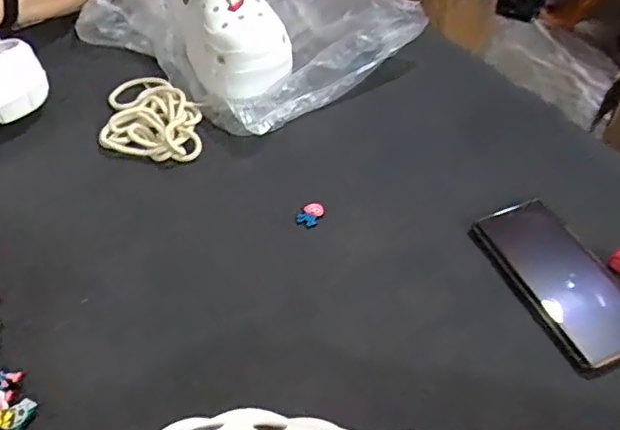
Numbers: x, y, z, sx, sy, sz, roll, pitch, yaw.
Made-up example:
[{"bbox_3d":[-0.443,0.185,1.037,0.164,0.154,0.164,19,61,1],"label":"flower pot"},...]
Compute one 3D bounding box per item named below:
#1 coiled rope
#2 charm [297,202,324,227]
[{"bbox_3d":[-0.181,-0.109,0.663,0.107,0.026,0.147,-8,48,-5],"label":"coiled rope"},{"bbox_3d":[0.001,-0.001,0.558,0.023,0.011,0.025,-1,47,1],"label":"charm"}]

